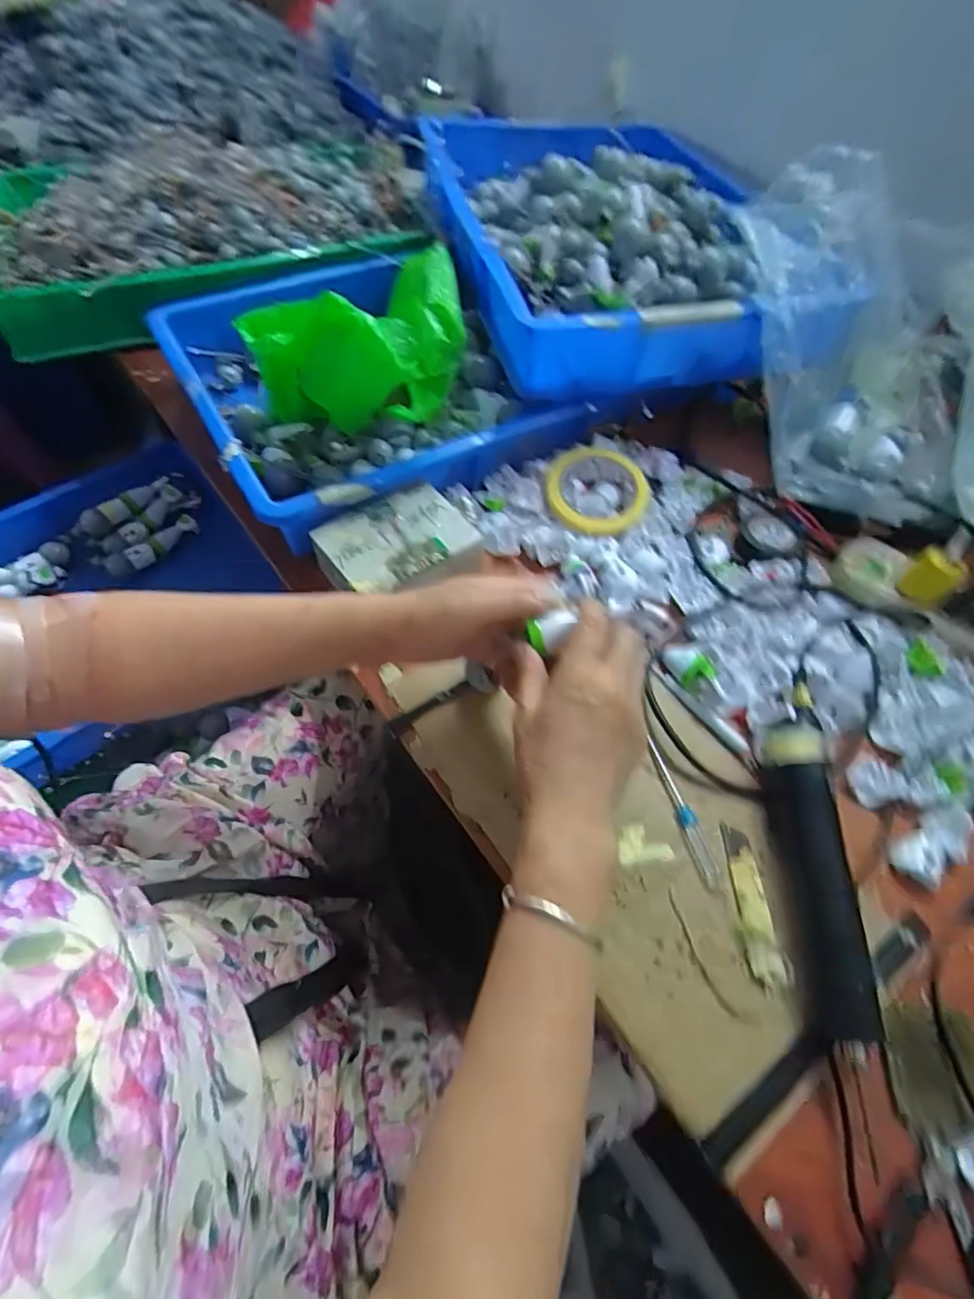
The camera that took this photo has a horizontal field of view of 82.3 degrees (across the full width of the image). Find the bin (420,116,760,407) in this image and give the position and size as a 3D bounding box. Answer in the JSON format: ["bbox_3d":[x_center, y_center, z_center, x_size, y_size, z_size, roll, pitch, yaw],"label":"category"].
[{"bbox_3d":[0.114,-0.513,0.680,0.297,0.118,0.589,-3,58,-6],"label":"bin"}]

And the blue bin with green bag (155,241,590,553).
[{"bbox_3d":[-0.143,-0.315,0.571,0.322,0.161,0.383,-27,63,-19],"label":"blue bin with green bag"}]

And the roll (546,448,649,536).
[{"bbox_3d":[0.110,-0.163,0.560,0.103,0.023,0.101,2,57,-3],"label":"roll"}]

